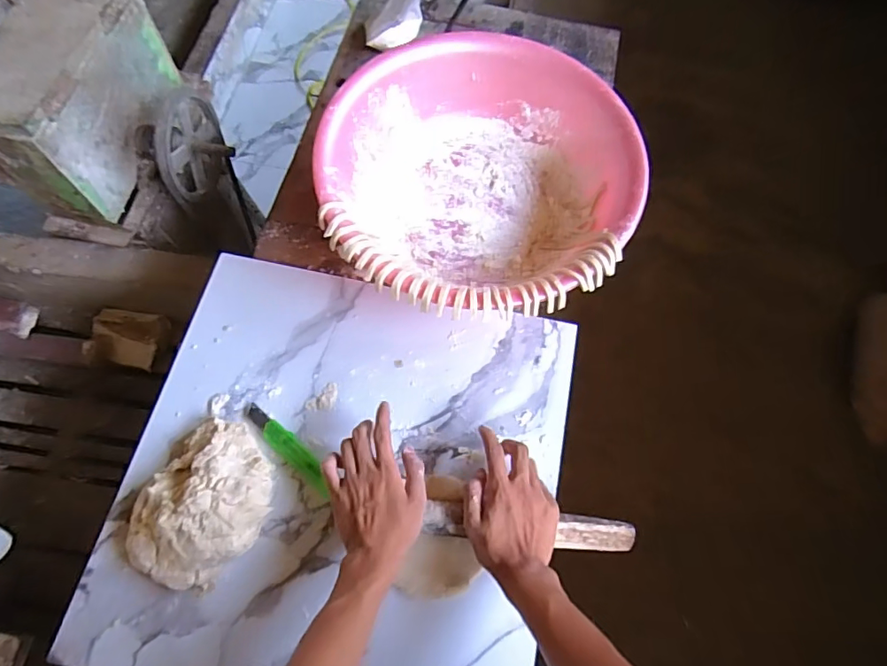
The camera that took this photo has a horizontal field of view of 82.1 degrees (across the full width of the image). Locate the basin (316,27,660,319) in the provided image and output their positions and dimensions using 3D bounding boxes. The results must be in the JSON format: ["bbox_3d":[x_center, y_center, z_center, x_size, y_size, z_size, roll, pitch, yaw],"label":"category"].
[{"bbox_3d":[0.041,-0.203,0.698,0.387,0.128,0.404,1,66,-2],"label":"basin"}]

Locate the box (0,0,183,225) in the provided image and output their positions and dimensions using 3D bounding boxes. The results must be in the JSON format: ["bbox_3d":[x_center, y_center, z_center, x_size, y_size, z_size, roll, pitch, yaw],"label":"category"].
[{"bbox_3d":[-0.623,-0.409,0.874,0.141,0.215,0.350,8,66,1],"label":"box"}]

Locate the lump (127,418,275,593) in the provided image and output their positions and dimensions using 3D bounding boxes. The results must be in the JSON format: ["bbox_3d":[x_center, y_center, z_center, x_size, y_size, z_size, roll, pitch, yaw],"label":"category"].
[{"bbox_3d":[-0.269,0.185,0.557,0.142,0.068,0.169,42,71,14],"label":"lump"}]

